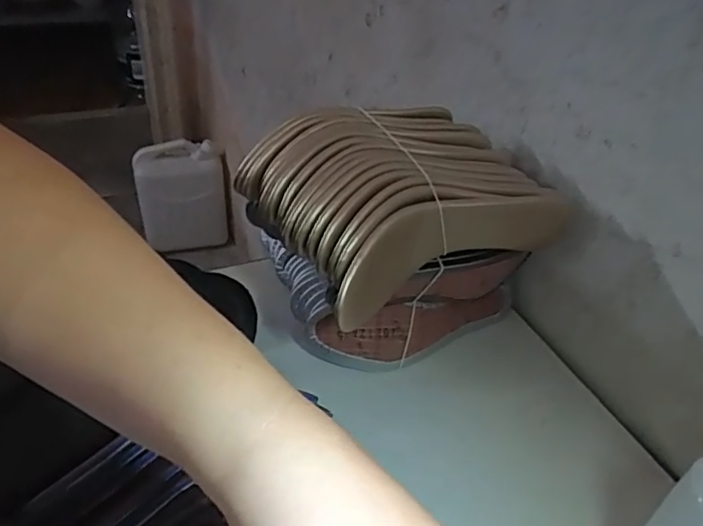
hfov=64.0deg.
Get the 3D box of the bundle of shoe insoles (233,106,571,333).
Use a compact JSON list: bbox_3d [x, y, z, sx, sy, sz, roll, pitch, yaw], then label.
[{"bbox_3d":[0.031,-0.050,0.501,0.213,0.120,0.203,-15,42,-24],"label":"bundle of shoe insoles"}]

